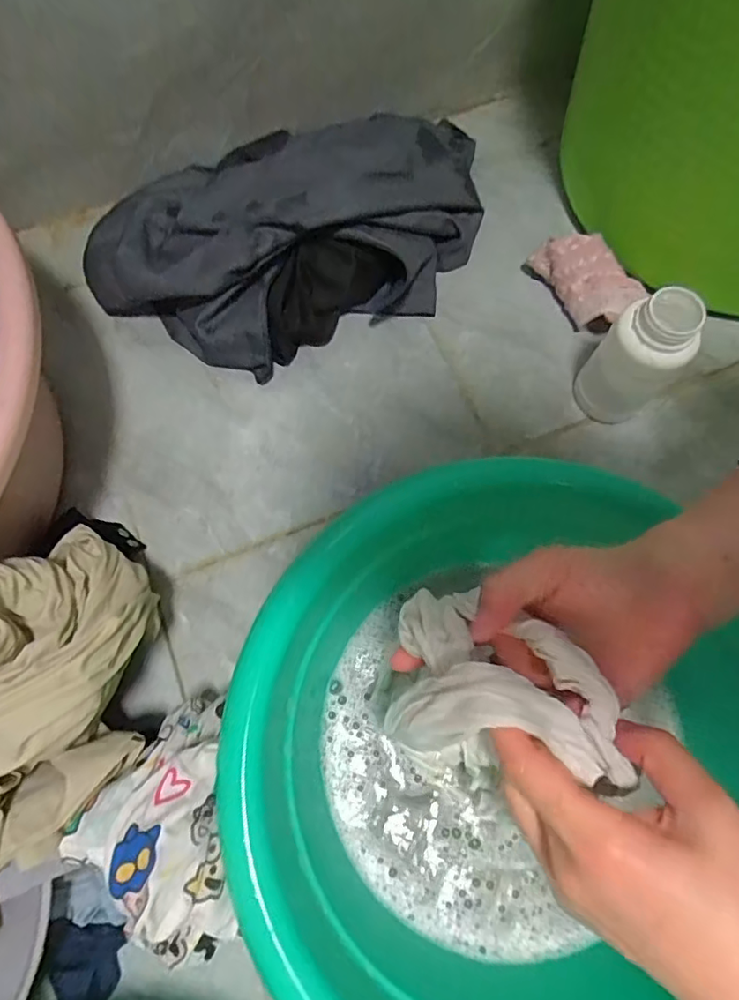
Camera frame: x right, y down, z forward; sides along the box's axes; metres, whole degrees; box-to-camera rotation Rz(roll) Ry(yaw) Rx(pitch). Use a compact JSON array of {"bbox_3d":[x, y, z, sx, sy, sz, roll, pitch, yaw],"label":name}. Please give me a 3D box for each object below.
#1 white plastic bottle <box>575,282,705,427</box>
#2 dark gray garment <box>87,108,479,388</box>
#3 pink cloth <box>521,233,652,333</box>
[{"bbox_3d":[0.216,-0.113,0.450,0.057,0.124,0.058,1,69,-2],"label":"white plastic bottle"},{"bbox_3d":[-0.052,-0.256,0.514,0.351,0.088,0.211,-25,73,-12],"label":"dark gray garment"},{"bbox_3d":[0.199,-0.204,0.523,0.051,0.054,0.102,-34,75,-14],"label":"pink cloth"}]

